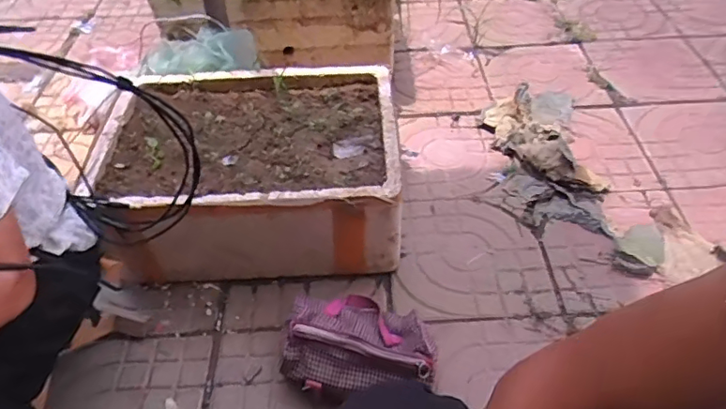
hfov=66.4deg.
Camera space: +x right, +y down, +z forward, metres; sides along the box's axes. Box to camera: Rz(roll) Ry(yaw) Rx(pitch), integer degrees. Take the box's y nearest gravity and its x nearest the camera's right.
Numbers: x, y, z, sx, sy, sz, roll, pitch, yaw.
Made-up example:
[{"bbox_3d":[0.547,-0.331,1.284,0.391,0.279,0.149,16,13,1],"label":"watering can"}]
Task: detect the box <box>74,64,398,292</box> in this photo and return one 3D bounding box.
[{"bbox_3d":[-0.208,-0.048,1.099,0.543,0.220,0.442,-6,47,-3],"label":"box"}]

